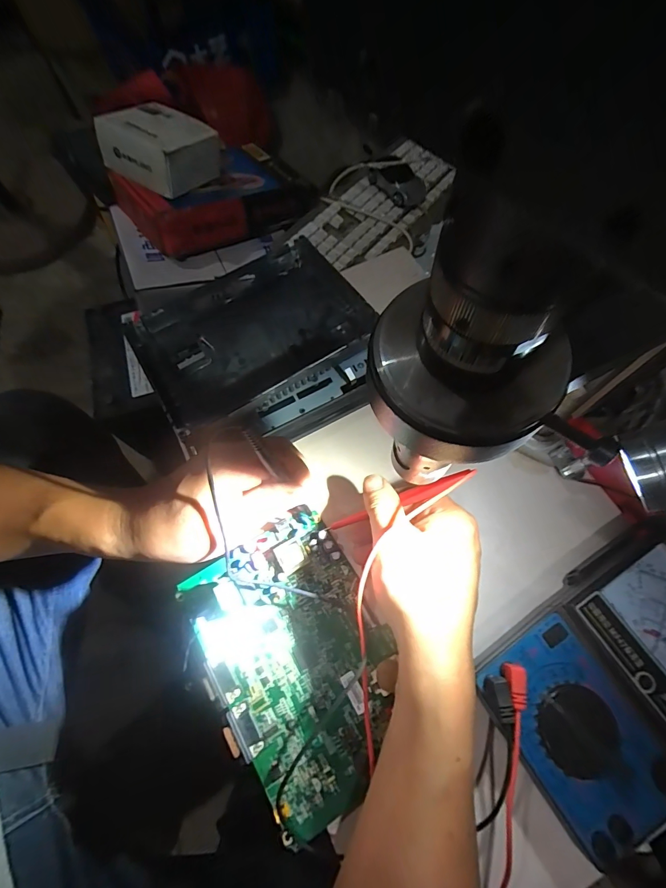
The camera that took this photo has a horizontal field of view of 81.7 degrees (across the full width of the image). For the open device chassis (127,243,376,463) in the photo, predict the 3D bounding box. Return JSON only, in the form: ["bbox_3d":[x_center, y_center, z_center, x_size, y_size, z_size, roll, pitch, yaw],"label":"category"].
[{"bbox_3d":[-0.067,-0.088,0.343,0.200,0.040,0.169,-23,69,-9],"label":"open device chassis"}]

